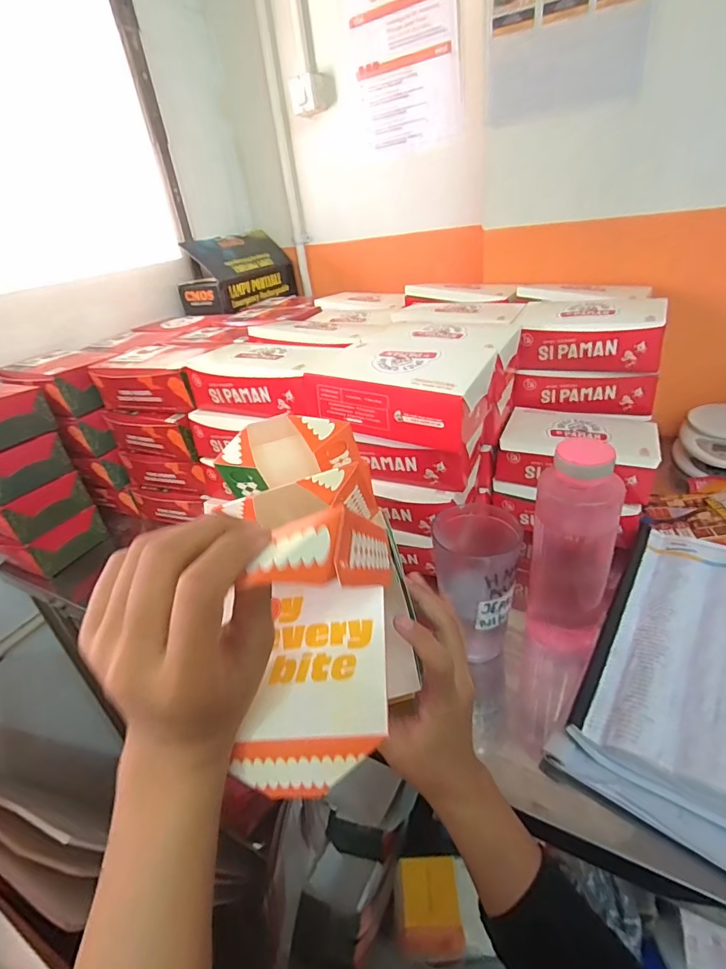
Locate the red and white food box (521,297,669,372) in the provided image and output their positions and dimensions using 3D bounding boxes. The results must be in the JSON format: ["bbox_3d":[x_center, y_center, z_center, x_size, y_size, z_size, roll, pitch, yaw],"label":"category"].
[{"bbox_3d":[0.293,-0.196,0.620,0.165,0.069,0.118,6,33,22],"label":"red and white food box"}]

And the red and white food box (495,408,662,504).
[{"bbox_3d":[0.264,-0.037,0.594,0.176,0.072,0.124,8,33,24],"label":"red and white food box"}]

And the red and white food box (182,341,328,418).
[{"bbox_3d":[-0.121,-0.131,0.586,0.172,0.063,0.102,9,34,26],"label":"red and white food box"}]

